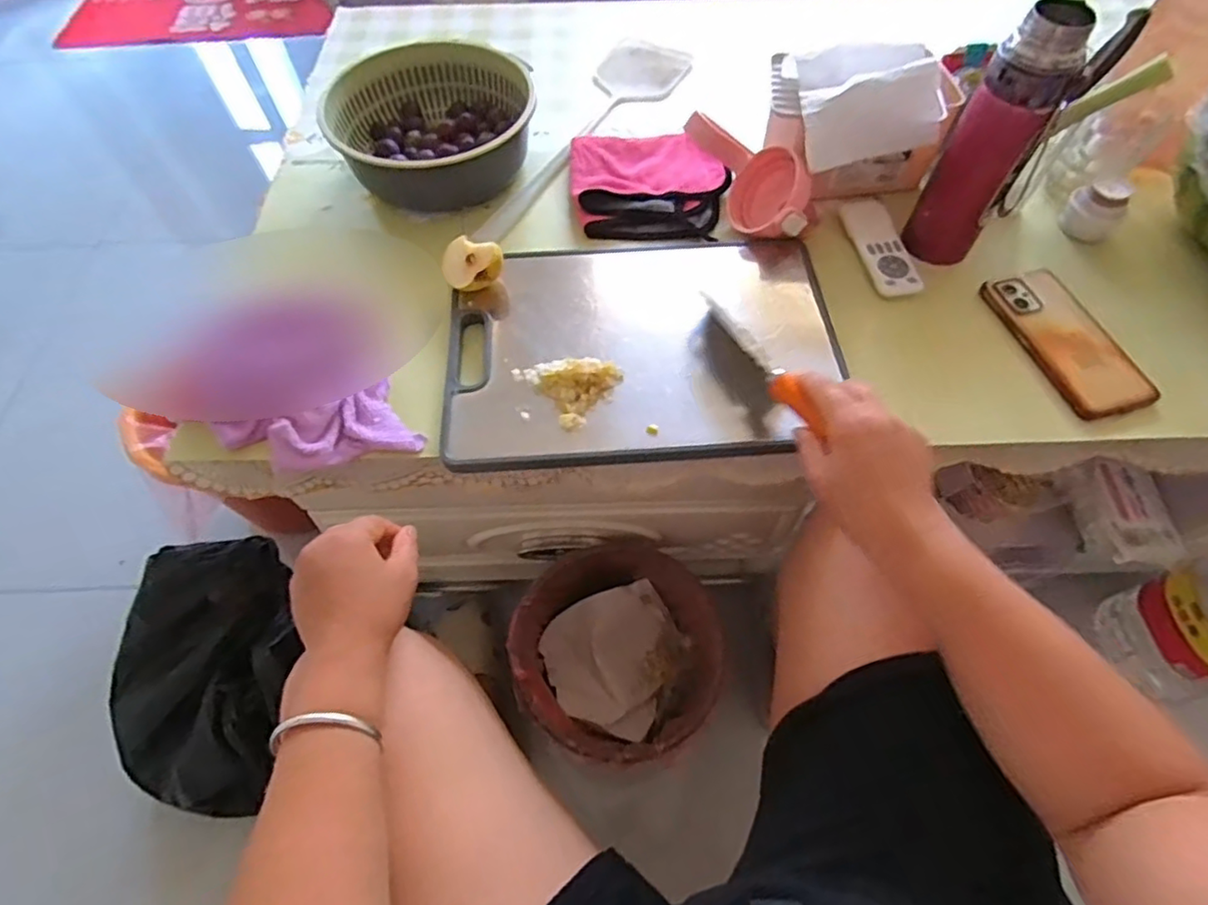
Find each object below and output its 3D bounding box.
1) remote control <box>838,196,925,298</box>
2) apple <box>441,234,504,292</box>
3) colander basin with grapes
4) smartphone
[{"bbox_3d":[0.281,-0.215,0.630,0.050,0.022,0.143,-9,60,-5],"label":"remote control"},{"bbox_3d":[-0.121,-0.175,0.587,0.058,0.030,0.047,21,97,19],"label":"apple"},{"bbox_3d":[-0.183,-0.362,0.683,0.214,0.070,0.198,0,60,0],"label":"colander basin with grapes"},{"bbox_3d":[0.423,-0.104,0.567,0.080,0.015,0.163,-13,61,-7],"label":"smartphone"}]

